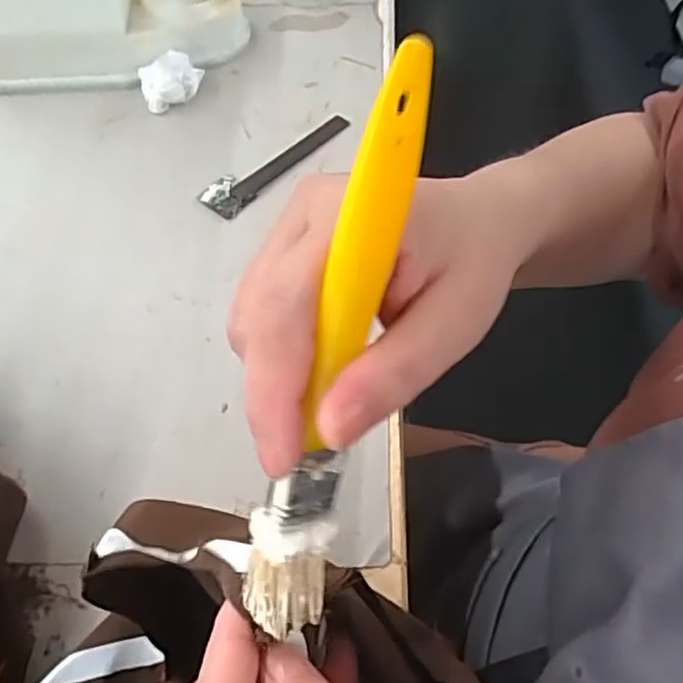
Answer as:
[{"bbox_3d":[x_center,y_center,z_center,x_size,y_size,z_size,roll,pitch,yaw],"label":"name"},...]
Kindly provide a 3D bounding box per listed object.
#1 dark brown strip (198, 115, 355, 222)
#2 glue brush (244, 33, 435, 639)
[{"bbox_3d":[-0.052,-0.148,0.549,0.036,0.005,0.141,40,66,22],"label":"dark brown strip"},{"bbox_3d":[-0.003,0.010,0.187,0.022,0.171,0.018,17,22,11],"label":"glue brush"}]

